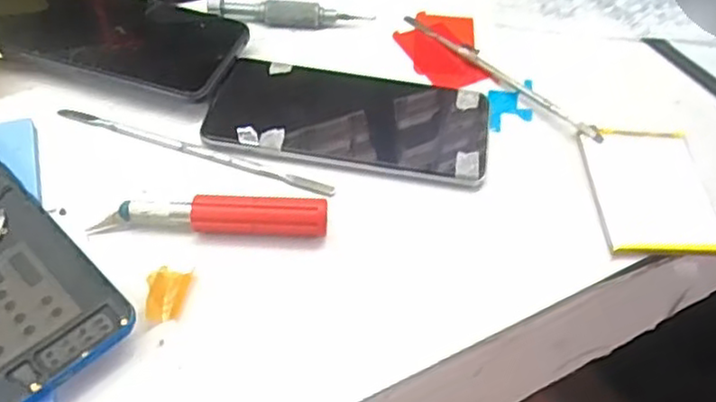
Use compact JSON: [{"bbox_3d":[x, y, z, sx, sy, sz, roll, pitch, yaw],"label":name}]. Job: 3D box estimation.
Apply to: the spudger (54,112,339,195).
[{"bbox_3d":[-0.092,-0.029,0.388,0.165,0.004,0.009,18,51,10],"label":"spudger"}]

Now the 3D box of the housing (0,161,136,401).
[{"bbox_3d":[-0.179,0.028,0.325,0.074,0.013,0.164,-36,61,-29],"label":"housing"}]

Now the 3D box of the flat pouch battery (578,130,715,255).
[{"bbox_3d":[0.161,-0.008,0.384,0.063,0.006,0.088,2,50,-3],"label":"flat pouch battery"}]

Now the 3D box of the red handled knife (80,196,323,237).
[{"bbox_3d":[-0.073,0.008,0.349,0.114,0.018,0.015,3,50,-2],"label":"red handled knife"}]

